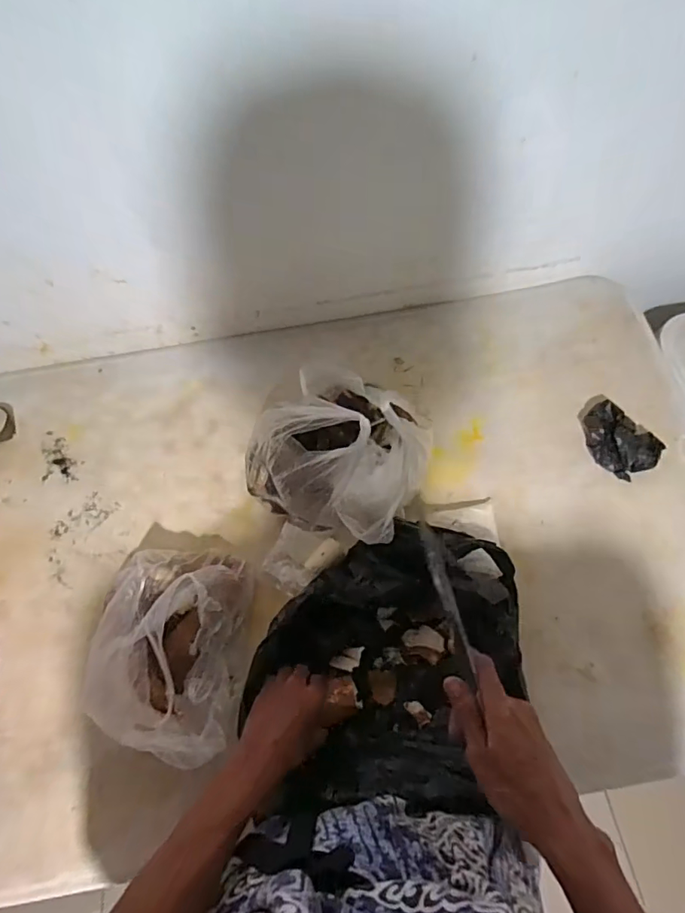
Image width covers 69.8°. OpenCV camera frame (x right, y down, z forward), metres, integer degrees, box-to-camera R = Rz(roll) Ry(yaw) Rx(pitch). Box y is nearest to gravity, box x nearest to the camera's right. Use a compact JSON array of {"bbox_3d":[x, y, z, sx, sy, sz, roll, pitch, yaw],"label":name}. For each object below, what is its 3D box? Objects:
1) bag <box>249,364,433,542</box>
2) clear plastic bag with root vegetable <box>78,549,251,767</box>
[{"bbox_3d":[-0.011,-0.004,0.629,0.218,0.267,0.163,28,69,14],"label":"bag"},{"bbox_3d":[-0.212,0.236,0.614,0.154,0.121,0.237,5,65,4],"label":"clear plastic bag with root vegetable"}]

